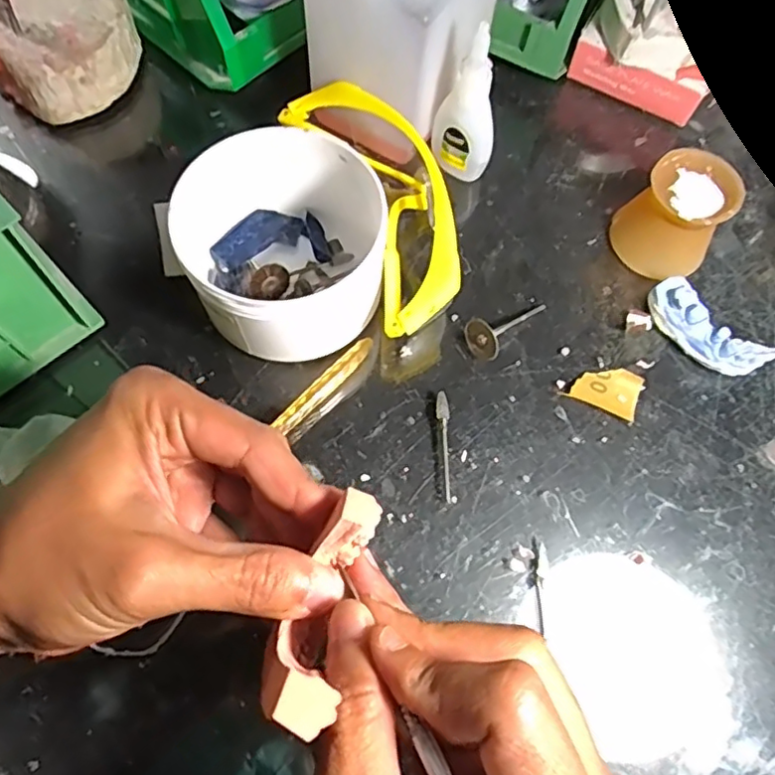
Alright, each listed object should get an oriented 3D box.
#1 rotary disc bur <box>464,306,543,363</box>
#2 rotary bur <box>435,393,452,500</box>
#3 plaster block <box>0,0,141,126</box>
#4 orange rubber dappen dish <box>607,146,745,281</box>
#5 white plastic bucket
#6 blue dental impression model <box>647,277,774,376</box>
[{"bbox_3d":[0.061,-0.031,0.310,0.047,0.018,0.021,-31,73,-27],"label":"rotary disc bur"},{"bbox_3d":[0.027,0.027,0.286,0.006,0.005,0.051,0,69,-3],"label":"rotary bur"},{"bbox_3d":[-0.191,-0.201,0.346,0.089,0.036,0.084,39,72,12],"label":"plaster block"},{"bbox_3d":[0.149,-0.087,0.316,0.047,0.046,0.048,1,69,-2],"label":"orange rubber dappen dish"},{"bbox_3d":[-0.047,-0.065,0.290,0.091,0.062,0.091,1,69,-2],"label":"white plastic bucket"},{"bbox_3d":[0.159,-0.027,0.306,0.064,0.022,0.022,38,72,11],"label":"blue dental impression model"}]

